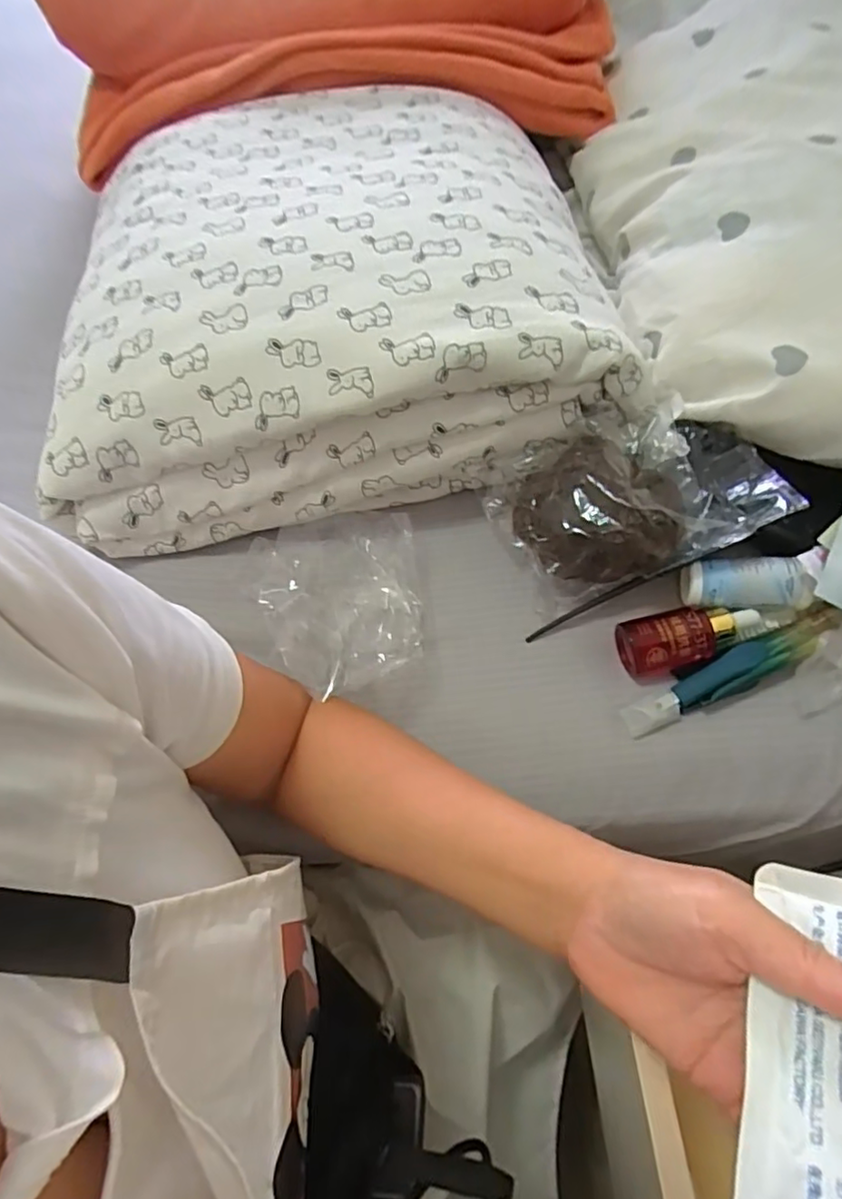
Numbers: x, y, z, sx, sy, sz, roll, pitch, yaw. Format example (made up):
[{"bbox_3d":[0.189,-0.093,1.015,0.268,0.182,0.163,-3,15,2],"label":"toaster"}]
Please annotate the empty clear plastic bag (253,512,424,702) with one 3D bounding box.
[{"bbox_3d":[-0.058,0.000,0.410,0.110,0.021,0.134,-9,55,-4],"label":"empty clear plastic bag"}]

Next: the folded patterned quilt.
[{"bbox_3d":[-0.087,-0.258,0.488,0.379,0.119,0.391,-14,61,-4],"label":"folded patterned quilt"}]

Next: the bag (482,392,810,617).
[{"bbox_3d":[0.144,-0.069,0.417,0.172,0.080,0.117,-13,61,-4],"label":"bag"}]

